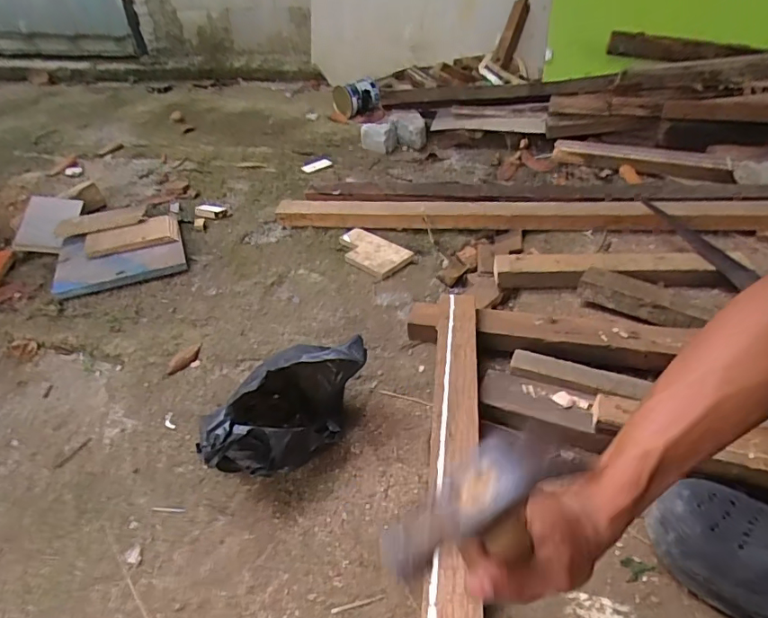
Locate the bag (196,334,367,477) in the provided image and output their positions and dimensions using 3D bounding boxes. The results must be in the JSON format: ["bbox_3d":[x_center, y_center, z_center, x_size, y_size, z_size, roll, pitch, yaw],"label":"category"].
[{"bbox_3d":[-0.133,0.123,0.658,0.217,0.142,0.154,-27,47,-27],"label":"bag"}]

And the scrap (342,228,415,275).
[{"bbox_3d":[-0.031,-0.123,1.049,0.152,0.015,0.104,26,48,29],"label":"scrap"}]

